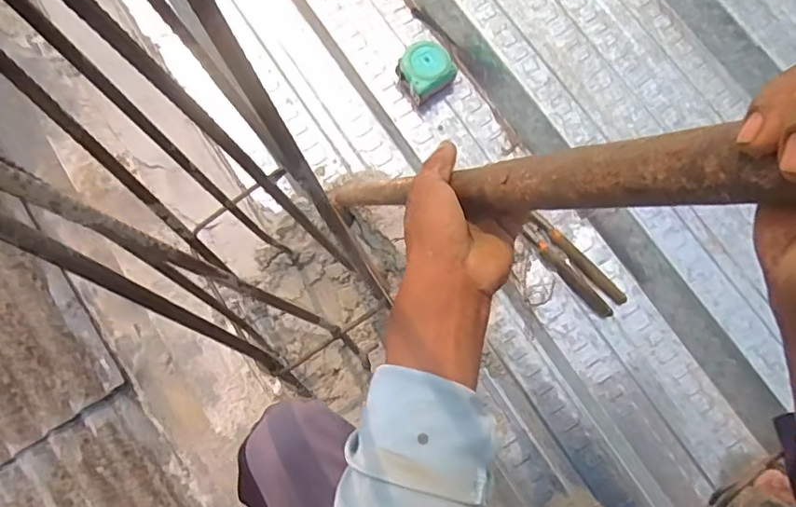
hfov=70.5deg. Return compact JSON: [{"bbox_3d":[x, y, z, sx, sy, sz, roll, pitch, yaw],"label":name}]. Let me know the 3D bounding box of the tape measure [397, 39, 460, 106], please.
[{"bbox_3d":[0.046,-0.278,0.848,0.094,0.043,0.079,-42,80,-9],"label":"tape measure"}]

